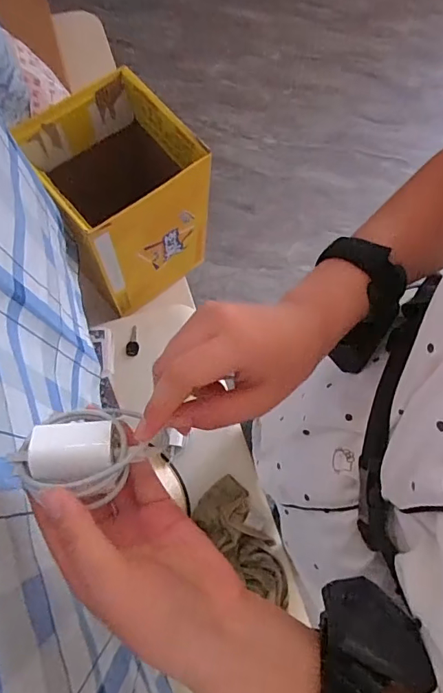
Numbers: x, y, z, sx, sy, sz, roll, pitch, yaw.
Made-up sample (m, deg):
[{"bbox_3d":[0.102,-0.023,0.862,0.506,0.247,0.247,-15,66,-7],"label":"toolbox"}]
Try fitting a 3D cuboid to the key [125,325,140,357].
[{"bbox_3d":[-0.160,-0.009,0.827,0.025,0.004,0.055,12,77,-19],"label":"key"}]

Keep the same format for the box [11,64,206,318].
[{"bbox_3d":[-0.169,-0.248,0.778,0.217,0.281,0.212,-38,77,-13],"label":"box"}]

